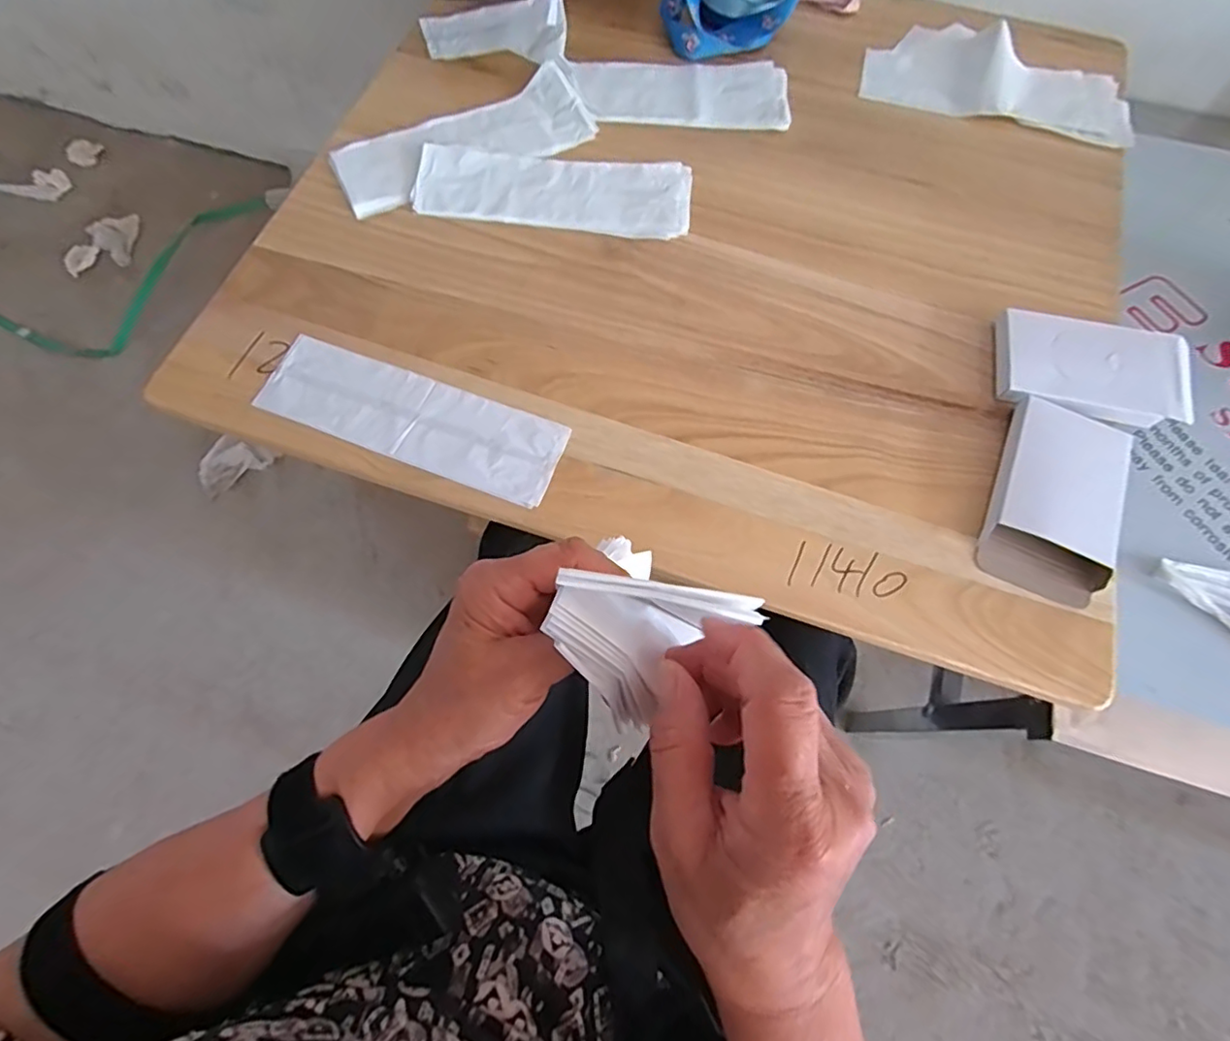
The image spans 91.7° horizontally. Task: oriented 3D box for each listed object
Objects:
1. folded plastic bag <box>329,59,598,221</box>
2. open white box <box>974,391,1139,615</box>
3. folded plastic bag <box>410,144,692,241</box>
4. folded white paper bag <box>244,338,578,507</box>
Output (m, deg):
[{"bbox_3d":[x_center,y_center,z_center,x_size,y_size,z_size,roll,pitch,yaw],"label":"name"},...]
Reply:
[{"bbox_3d":[-0.149,-0.377,0.587,0.252,0.018,0.089,-24,73,-10],"label":"folded plastic bag"},{"bbox_3d":[0.341,-0.016,0.460,0.088,0.023,0.150,23,71,6],"label":"open white box"},{"bbox_3d":[-0.059,-0.316,0.575,0.258,0.008,0.090,4,70,-1],"label":"folded plastic bag"},{"bbox_3d":[-0.165,-0.085,0.488,0.248,0.010,0.077,21,71,5],"label":"folded white paper bag"}]

